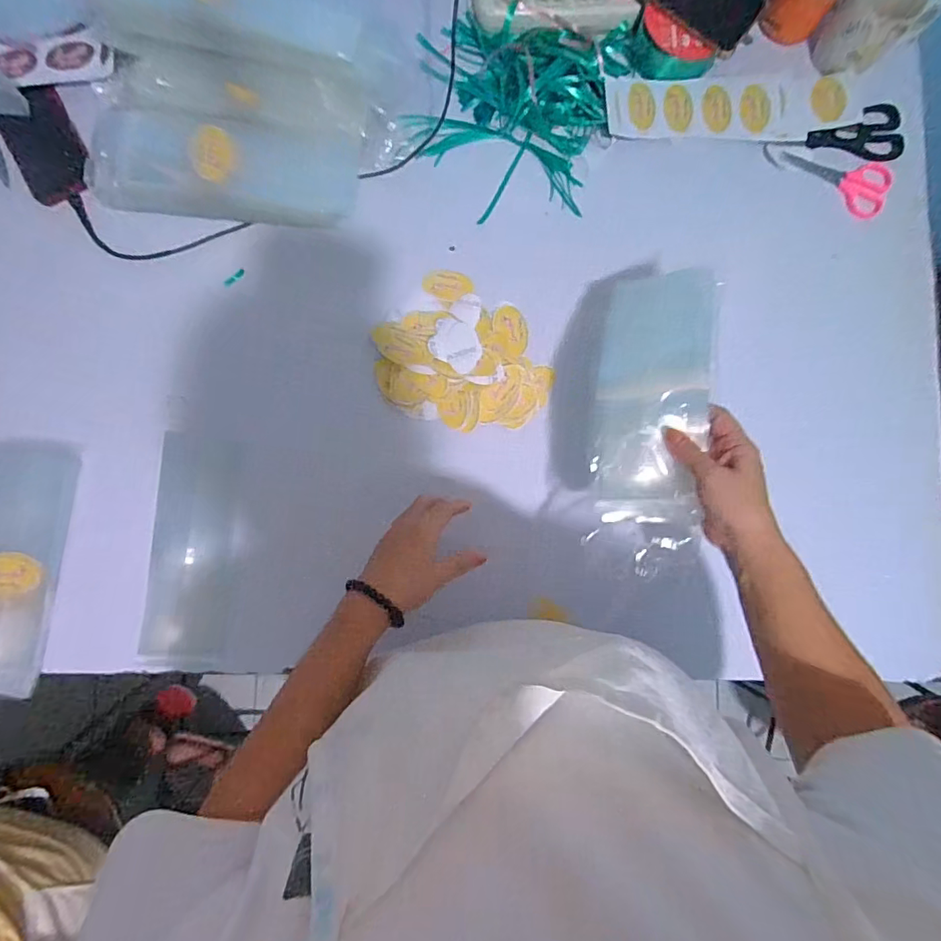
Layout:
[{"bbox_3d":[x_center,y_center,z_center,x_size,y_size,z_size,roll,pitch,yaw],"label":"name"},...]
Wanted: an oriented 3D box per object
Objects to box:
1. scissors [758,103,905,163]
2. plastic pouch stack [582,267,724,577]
[{"bbox_3d":[0.479,-0.426,0.657,0.174,0.018,0.074,-14,87,-3],"label":"scissors"},{"bbox_3d":[0.178,-0.073,0.498,0.102,0.089,0.322,11,79,-1],"label":"plastic pouch stack"}]

